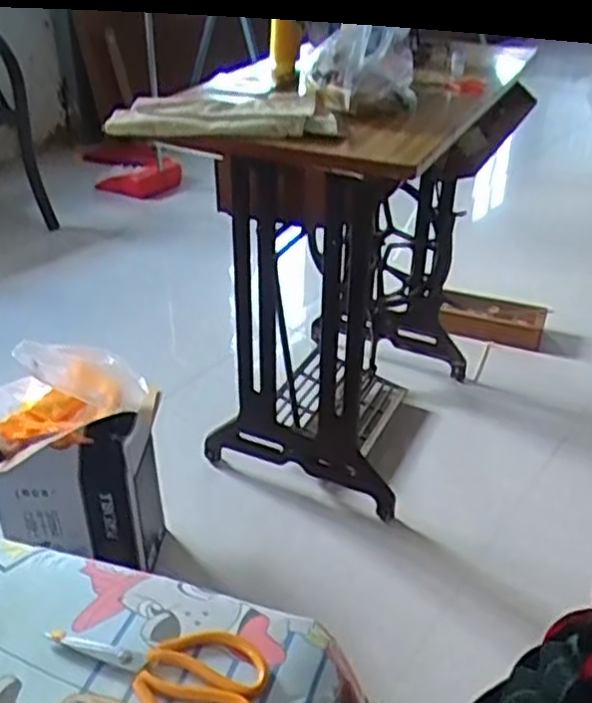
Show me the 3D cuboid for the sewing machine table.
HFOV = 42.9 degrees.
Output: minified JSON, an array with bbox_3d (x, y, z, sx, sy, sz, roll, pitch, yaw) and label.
[{"bbox_3d":[0.091,-0.136,1.387,0.451,0.717,0.721,14,35,19],"label":"sewing machine table"}]

